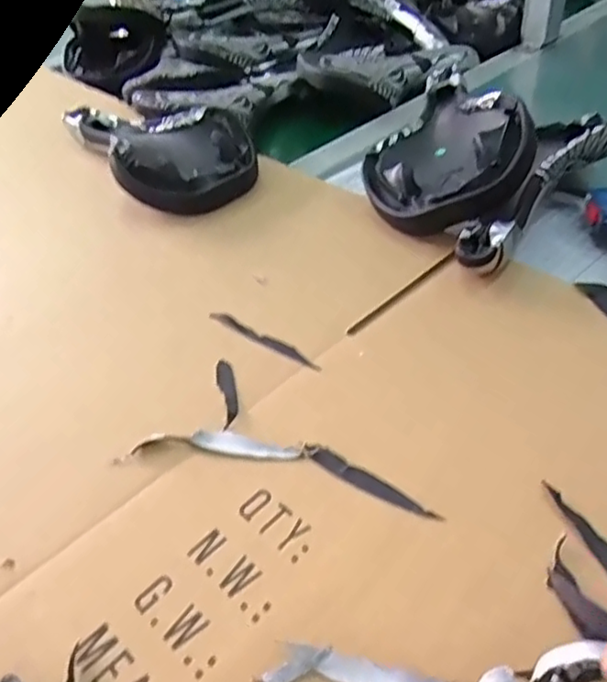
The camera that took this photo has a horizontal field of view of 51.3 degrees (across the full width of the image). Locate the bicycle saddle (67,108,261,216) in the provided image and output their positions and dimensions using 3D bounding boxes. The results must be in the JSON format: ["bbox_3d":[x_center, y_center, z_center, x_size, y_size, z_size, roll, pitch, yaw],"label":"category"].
[{"bbox_3d":[-0.145,-0.204,0.637,0.135,0.042,0.248,-25,47,-22],"label":"bicycle saddle"}]

